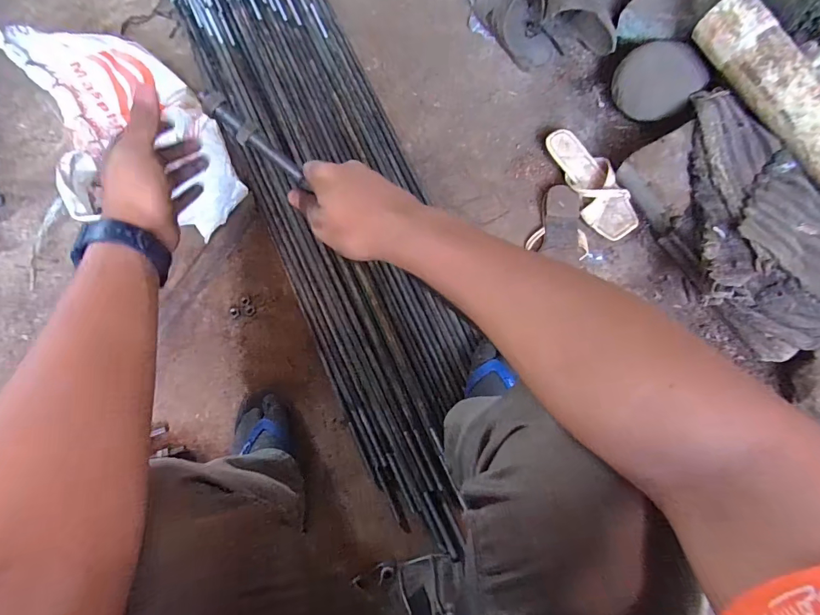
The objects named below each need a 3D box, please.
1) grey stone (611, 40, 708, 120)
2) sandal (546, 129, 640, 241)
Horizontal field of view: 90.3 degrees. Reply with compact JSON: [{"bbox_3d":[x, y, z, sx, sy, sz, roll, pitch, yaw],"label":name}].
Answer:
[{"bbox_3d":[0.493,-0.453,0.822,0.152,0.066,0.156,0,75,2],"label":"grey stone"},{"bbox_3d":[0.351,-0.243,0.791,0.093,0.035,0.246,-19,77,-4],"label":"sandal"}]

